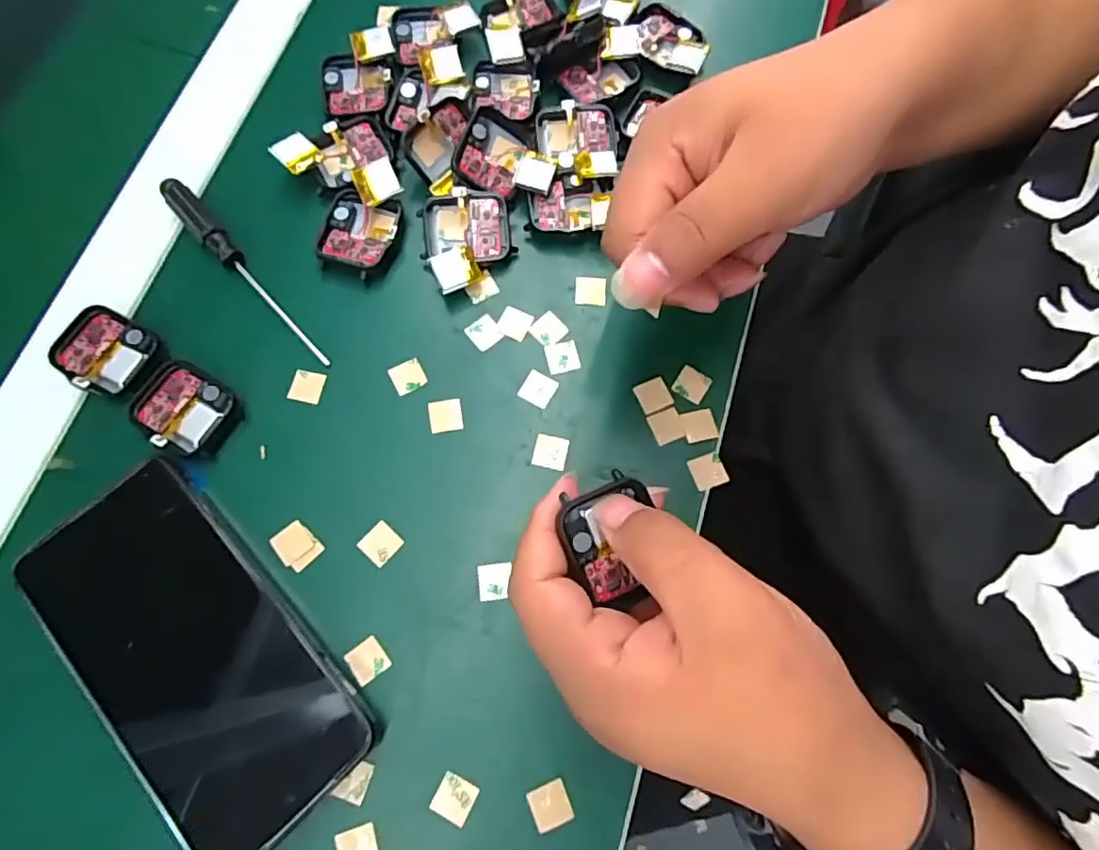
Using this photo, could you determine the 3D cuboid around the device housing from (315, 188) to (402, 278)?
[{"bbox_3d":[-0.097,-0.098,0.306,0.037,0.012,0.043,11,74,3],"label":"device housing"}]

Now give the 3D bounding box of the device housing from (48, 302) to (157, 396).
[{"bbox_3d":[-0.213,-0.036,0.284,0.041,0.007,0.038,22,75,6],"label":"device housing"}]

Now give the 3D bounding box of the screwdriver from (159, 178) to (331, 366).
[{"bbox_3d":[-0.154,-0.078,0.299,0.013,0.011,0.129,-42,78,-11],"label":"screwdriver"}]

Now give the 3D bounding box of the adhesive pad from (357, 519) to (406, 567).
[{"bbox_3d":[-0.076,0.053,0.266,0.016,0.004,0.016,41,77,11],"label":"adhesive pad"}]

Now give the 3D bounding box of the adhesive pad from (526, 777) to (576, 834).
[{"bbox_3d":[0.000,0.153,0.238,0.016,0.004,0.015,-22,75,-7],"label":"adhesive pad"}]

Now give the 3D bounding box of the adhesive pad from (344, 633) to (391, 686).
[{"bbox_3d":[-0.078,0.101,0.253,0.016,0.004,0.016,-36,77,-10],"label":"adhesive pad"}]

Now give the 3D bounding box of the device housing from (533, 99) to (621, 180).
[{"bbox_3d":[0.015,-0.151,0.316,0.043,0.009,0.047,1,73,0],"label":"device housing"}]

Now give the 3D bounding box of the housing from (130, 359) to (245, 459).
[{"bbox_3d":[-0.170,-0.007,0.278,0.049,0.008,0.037,29,75,8],"label":"housing"}]

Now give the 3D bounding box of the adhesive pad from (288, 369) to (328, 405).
[{"bbox_3d":[-0.118,-0.019,0.288,0.015,0.004,0.016,12,74,3],"label":"adhesive pad"}]

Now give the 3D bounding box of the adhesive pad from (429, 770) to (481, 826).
[{"bbox_3d":[-0.038,0.150,0.238,0.016,0.004,0.015,26,75,7],"label":"adhesive pad"}]

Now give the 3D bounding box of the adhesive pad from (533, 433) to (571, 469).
[{"bbox_3d":[0.001,0.012,0.279,0.015,0.004,0.015,12,74,3],"label":"adhesive pad"}]

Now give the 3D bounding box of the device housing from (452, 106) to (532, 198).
[{"bbox_3d":[-0.030,-0.144,0.312,0.033,0.010,0.042,23,76,-21],"label":"device housing"}]

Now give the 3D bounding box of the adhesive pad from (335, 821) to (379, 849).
[{"bbox_3d":[-0.076,0.167,0.232,0.016,0.004,0.016,-17,74,-5],"label":"adhesive pad"}]

